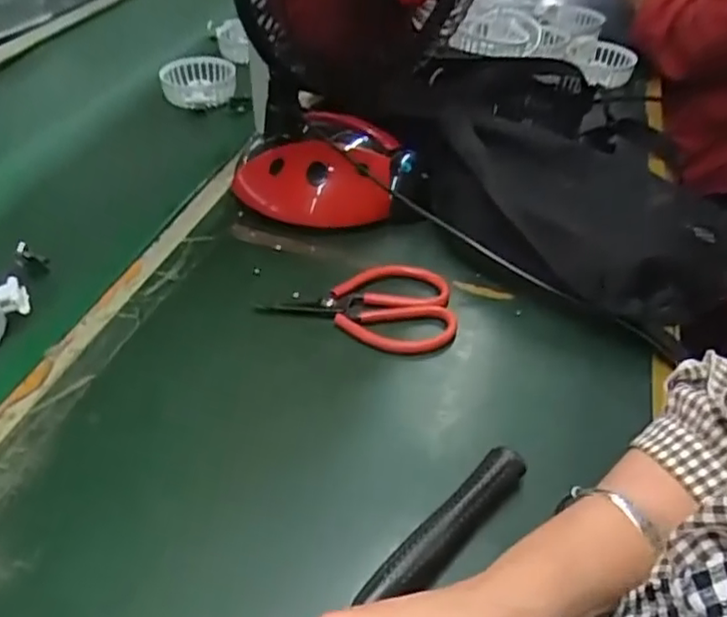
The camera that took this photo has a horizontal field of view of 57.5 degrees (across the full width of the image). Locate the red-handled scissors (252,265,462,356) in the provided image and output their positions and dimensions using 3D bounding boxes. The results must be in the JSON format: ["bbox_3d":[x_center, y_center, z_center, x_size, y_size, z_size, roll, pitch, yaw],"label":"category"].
[{"bbox_3d":[-0.001,-0.004,0.512,0.140,0.015,0.084,4,42,2],"label":"red-handled scissors"}]

